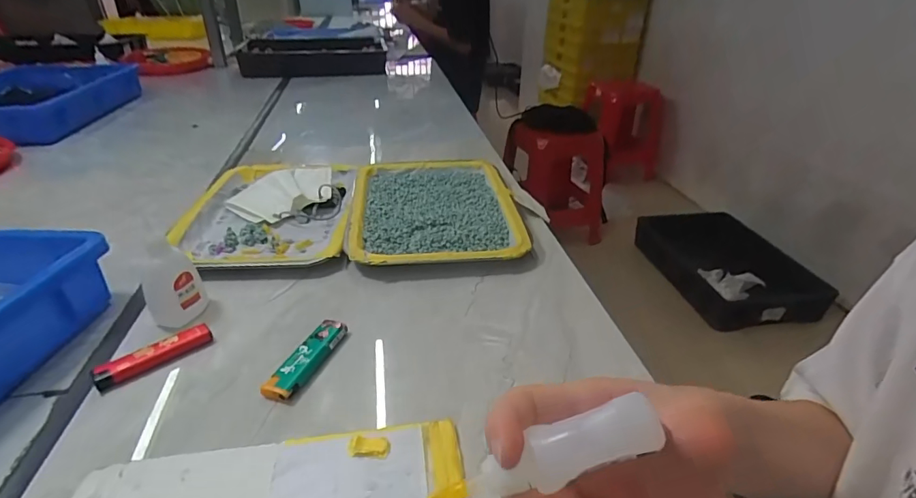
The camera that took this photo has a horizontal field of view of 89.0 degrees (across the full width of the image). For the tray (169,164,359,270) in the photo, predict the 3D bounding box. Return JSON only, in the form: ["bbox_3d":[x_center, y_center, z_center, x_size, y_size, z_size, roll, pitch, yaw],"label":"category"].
[{"bbox_3d":[-0.212,-0.050,0.547,0.177,0.031,0.251,-3,31,-4],"label":"tray"}]

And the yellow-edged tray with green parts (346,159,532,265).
[{"bbox_3d":[-0.028,-0.050,0.560,0.187,0.026,0.257,-3,31,-5],"label":"yellow-edged tray with green parts"}]

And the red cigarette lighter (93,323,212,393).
[{"bbox_3d":[-0.228,0.079,0.351,0.077,0.011,0.018,-23,38,-34],"label":"red cigarette lighter"}]

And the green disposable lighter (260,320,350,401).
[{"bbox_3d":[-0.113,0.082,0.352,0.023,0.011,0.080,10,32,16],"label":"green disposable lighter"}]

